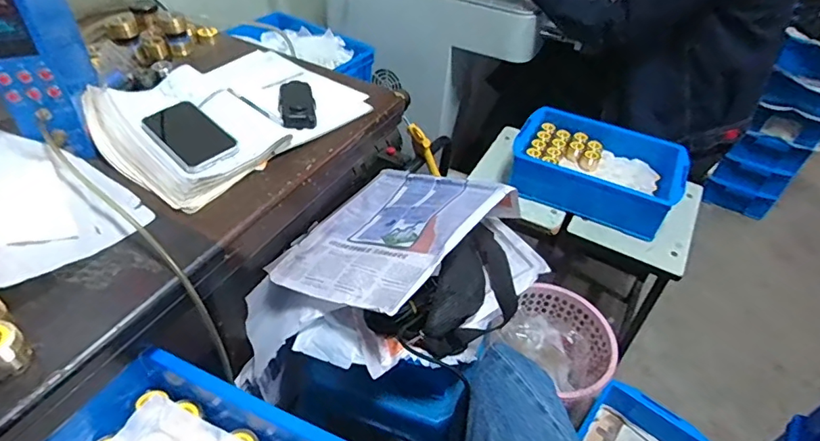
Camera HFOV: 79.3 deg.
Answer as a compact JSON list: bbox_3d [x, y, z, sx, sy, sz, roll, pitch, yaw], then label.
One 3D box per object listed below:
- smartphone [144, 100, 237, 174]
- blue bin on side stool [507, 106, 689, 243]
[{"bbox_3d":[-0.291,-0.113,0.656,0.073,0.015,0.140,-33,55,-33],"label":"smartphone"},{"bbox_3d":[0.419,-0.120,1.142,0.353,0.111,0.237,25,47,20],"label":"blue bin on side stool"}]

